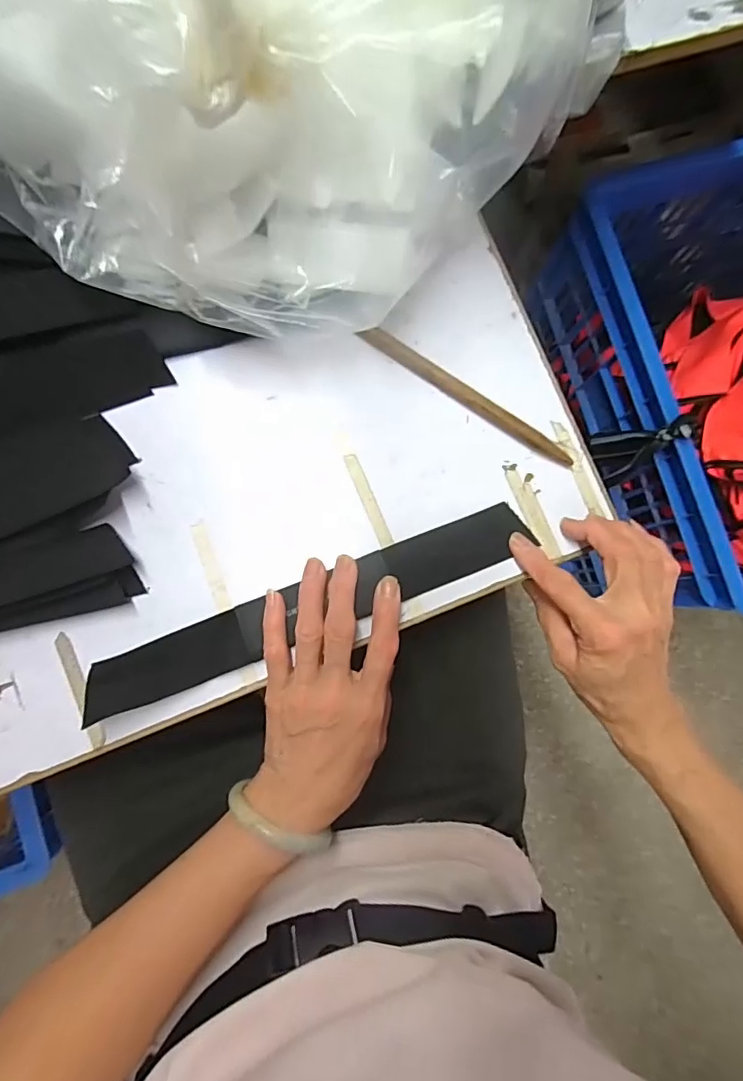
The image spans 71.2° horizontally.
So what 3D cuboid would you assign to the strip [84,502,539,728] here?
[{"bbox_3d":[-0.036,0.044,0.348,0.299,0.012,0.038,-21,82,-8],"label":"strip"}]

